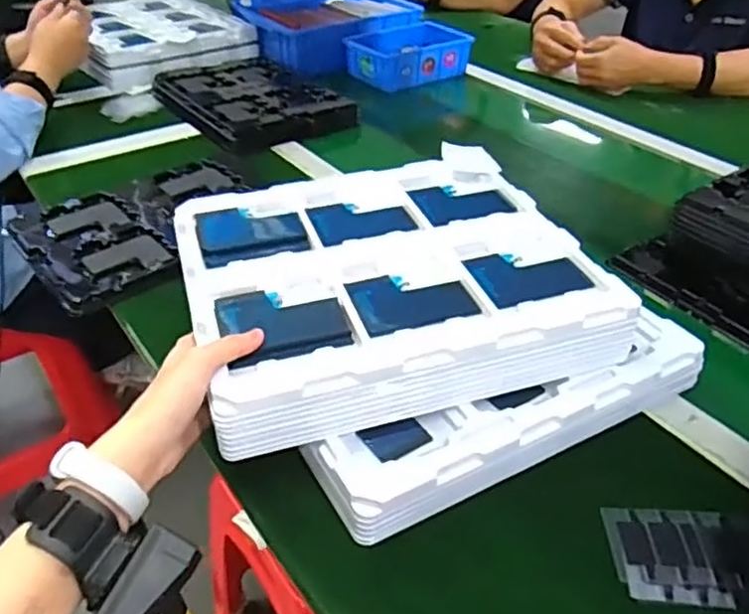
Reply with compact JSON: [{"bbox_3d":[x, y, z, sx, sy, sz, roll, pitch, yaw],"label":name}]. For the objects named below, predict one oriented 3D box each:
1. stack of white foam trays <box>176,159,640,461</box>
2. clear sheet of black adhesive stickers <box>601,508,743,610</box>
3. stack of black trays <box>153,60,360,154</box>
[{"bbox_3d":[0.007,-0.026,0.586,0.325,0.056,0.299,-11,39,-15],"label":"stack of white foam trays"},{"bbox_3d":[0.197,0.164,0.444,0.078,0.005,0.069,5,38,5],"label":"clear sheet of black adhesive stickers"},{"bbox_3d":[-0.195,-0.333,1.074,0.229,0.036,0.323,-25,44,-29],"label":"stack of black trays"}]

